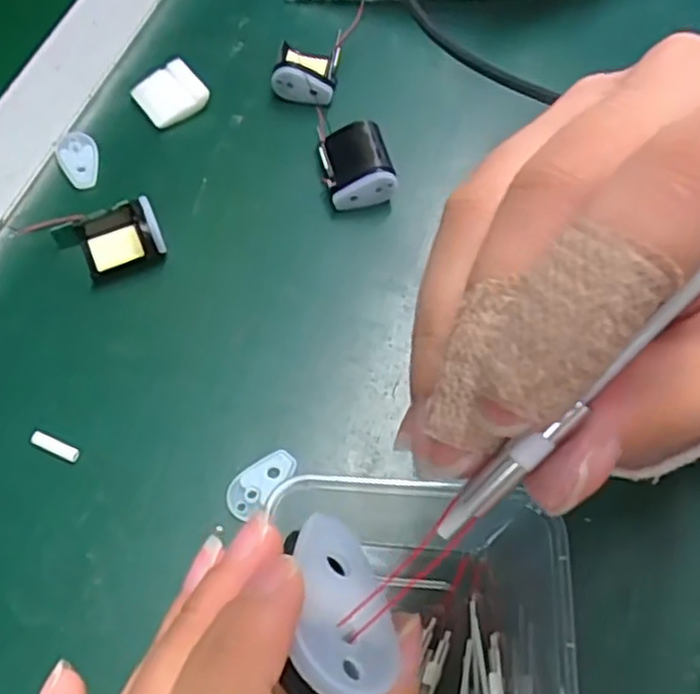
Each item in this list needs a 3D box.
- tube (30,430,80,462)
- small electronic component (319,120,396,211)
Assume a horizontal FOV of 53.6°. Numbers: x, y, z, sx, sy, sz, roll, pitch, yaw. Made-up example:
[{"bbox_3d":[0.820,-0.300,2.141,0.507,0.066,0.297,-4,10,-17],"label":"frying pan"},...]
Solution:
[{"bbox_3d":[-0.136,0.045,0.319,0.024,0.004,0.007,23,66,10],"label":"tube"},{"bbox_3d":[0.003,-0.100,0.382,0.034,0.026,0.043,-12,66,-8],"label":"small electronic component"}]

